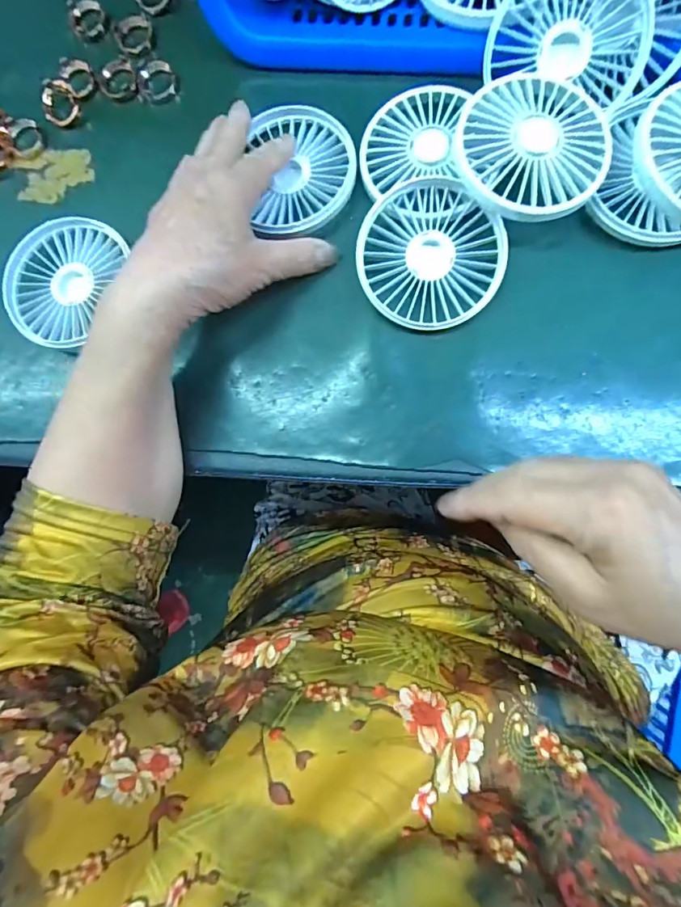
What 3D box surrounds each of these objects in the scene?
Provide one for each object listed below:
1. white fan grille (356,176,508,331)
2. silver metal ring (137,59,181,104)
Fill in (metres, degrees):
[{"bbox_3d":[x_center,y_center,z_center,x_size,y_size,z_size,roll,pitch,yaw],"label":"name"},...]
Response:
[{"bbox_3d":[0.056,-0.123,0.288,0.086,0.015,0.087,4,85,7],"label":"white fan grille"},{"bbox_3d":[-0.130,-0.265,0.330,0.026,0.008,0.026,-1,84,7],"label":"silver metal ring"}]

